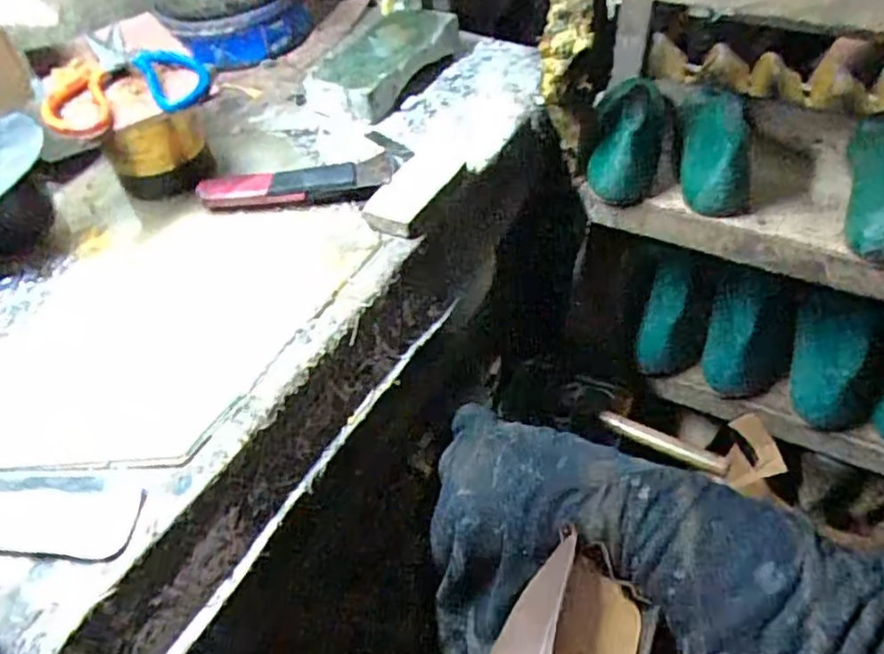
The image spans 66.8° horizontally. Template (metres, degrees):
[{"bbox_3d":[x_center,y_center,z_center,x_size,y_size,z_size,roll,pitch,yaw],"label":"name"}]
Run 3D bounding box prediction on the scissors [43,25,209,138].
[{"bbox_3d":[-0.283,-0.221,0.586,0.128,0.019,0.158,-24,50,-19],"label":"scissors"}]

